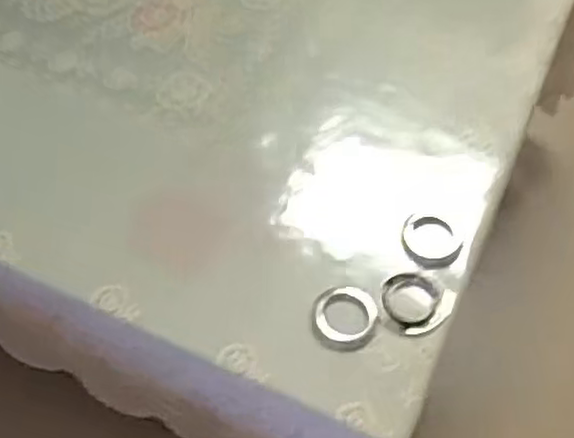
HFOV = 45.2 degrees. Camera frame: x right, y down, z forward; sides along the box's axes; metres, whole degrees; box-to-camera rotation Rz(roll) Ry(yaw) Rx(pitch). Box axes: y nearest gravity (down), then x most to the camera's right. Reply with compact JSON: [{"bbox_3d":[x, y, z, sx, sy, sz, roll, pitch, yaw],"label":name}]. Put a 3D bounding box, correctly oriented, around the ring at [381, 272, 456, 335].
[{"bbox_3d":[0.122,0.078,0.657,0.066,0.019,0.068,0,56,0],"label":"ring"}]

